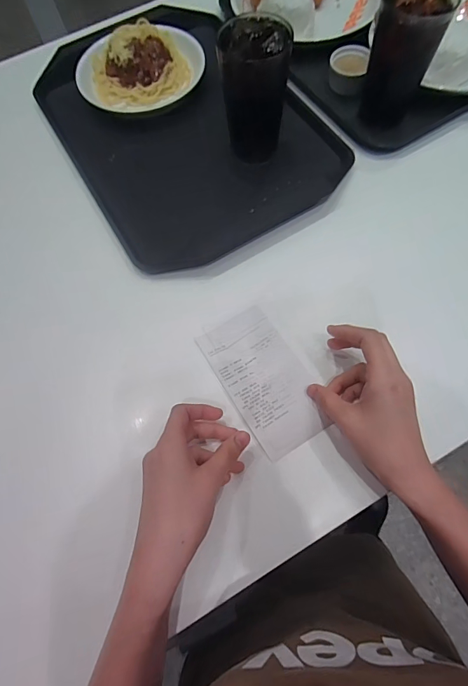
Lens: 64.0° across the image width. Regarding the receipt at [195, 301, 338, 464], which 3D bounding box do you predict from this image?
[{"bbox_3d":[0.029,0.033,0.373,0.078,0.009,0.145,-29,69,-9],"label":"receipt"}]

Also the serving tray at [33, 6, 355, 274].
[{"bbox_3d":[-0.070,-0.290,0.491,0.290,0.040,0.393,-30,70,-9],"label":"serving tray"}]

